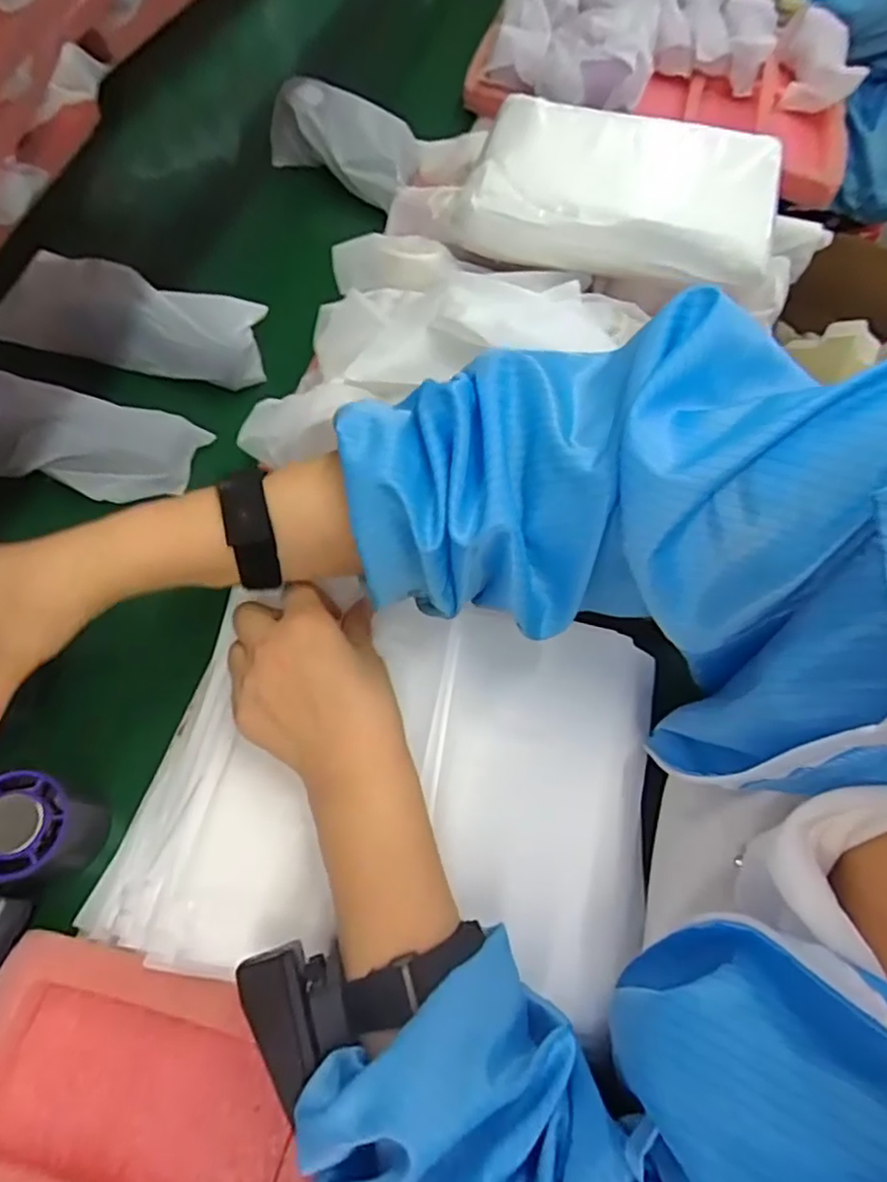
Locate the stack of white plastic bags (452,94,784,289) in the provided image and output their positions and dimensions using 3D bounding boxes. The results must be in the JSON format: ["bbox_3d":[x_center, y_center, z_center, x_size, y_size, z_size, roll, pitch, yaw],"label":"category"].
[{"bbox_3d":[0.141,-0.321,0.520,0.233,0.064,0.117,16,63,2],"label":"stack of white plastic bags"}]

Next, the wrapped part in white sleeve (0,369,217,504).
[{"bbox_3d":[-0.278,-0.109,0.463,0.189,0.044,0.068,10,63,-14],"label":"wrapped part in white sleeve"}]

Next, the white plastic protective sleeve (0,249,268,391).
[{"bbox_3d":[-0.243,-0.215,0.517,0.196,0.050,0.069,10,63,-1],"label":"white plastic protective sleeve"}]

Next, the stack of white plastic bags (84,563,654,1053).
[{"bbox_3d":[-0.025,0.105,0.377,0.285,0.039,0.217,9,64,1],"label":"stack of white plastic bags"}]

